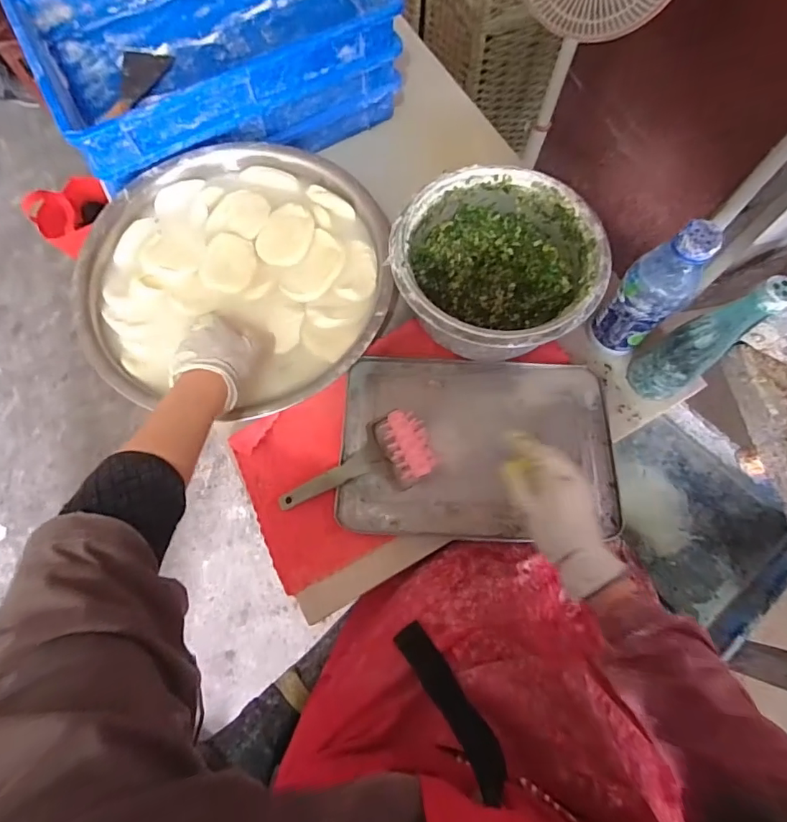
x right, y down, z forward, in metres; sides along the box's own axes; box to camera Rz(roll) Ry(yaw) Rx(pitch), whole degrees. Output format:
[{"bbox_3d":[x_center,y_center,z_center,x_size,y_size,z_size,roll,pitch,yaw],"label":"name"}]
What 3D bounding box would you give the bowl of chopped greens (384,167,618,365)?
[{"bbox_3d":[0.124,-0.175,0.599,0.239,0.104,0.241,0,71,1],"label":"bowl of chopped greens"}]

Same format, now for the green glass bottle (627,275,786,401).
[{"bbox_3d":[0.342,-0.077,0.526,0.061,0.226,0.070,-35,74,-10],"label":"green glass bottle"}]

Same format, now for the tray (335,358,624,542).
[{"bbox_3d":[0.105,0.040,0.595,0.335,0.015,0.228,-1,71,1],"label":"tray"}]

